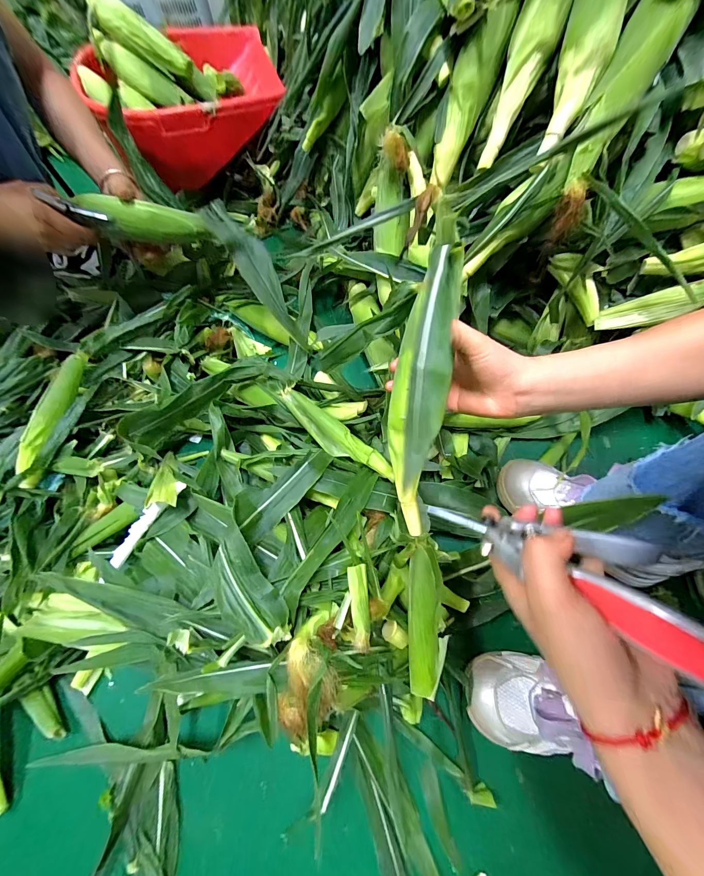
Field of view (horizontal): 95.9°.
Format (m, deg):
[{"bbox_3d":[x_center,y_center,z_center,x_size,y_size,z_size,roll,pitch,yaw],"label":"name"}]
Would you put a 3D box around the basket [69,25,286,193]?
[{"bbox_3d":[-0.394,-0.832,0.805,0.429,0.177,0.474,-18,66,-5],"label":"basket"}]

